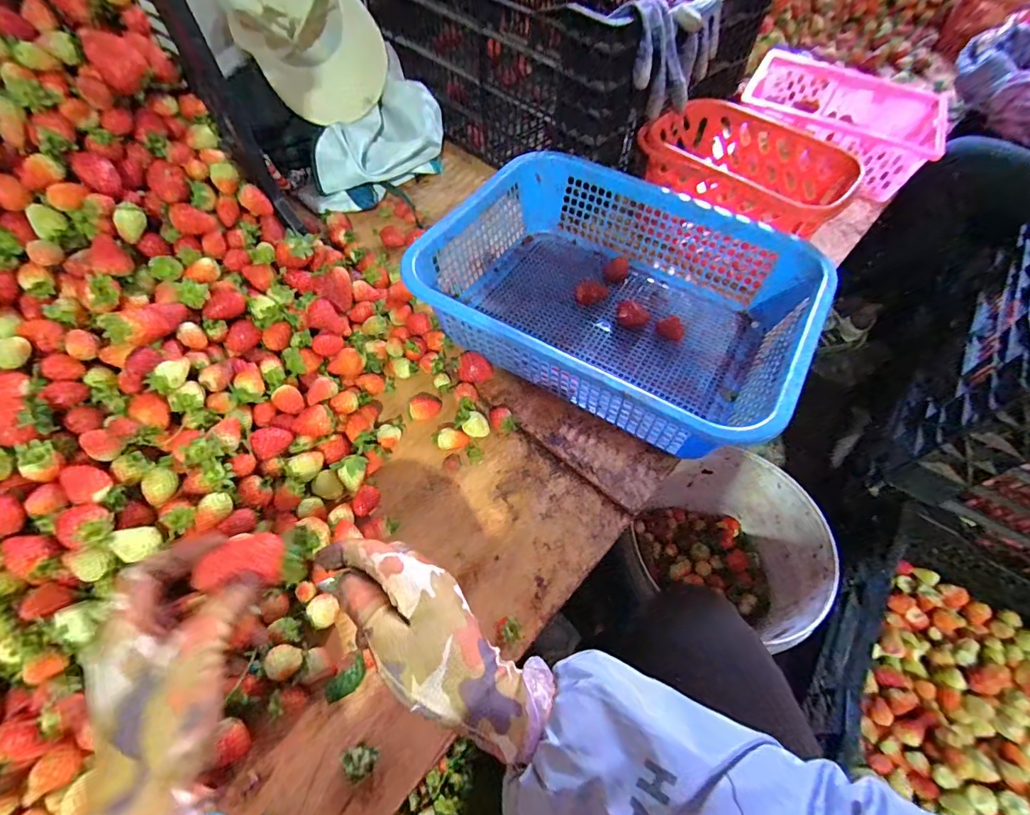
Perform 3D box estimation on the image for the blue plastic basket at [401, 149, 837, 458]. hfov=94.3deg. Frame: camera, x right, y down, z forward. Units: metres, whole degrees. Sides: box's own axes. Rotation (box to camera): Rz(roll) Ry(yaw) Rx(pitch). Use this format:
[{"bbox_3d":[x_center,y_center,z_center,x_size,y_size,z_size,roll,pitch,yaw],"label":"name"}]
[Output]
[{"bbox_3d":[0.112,-0.124,0.522,0.370,0.101,0.294,29,61,15],"label":"blue plastic basket"}]

